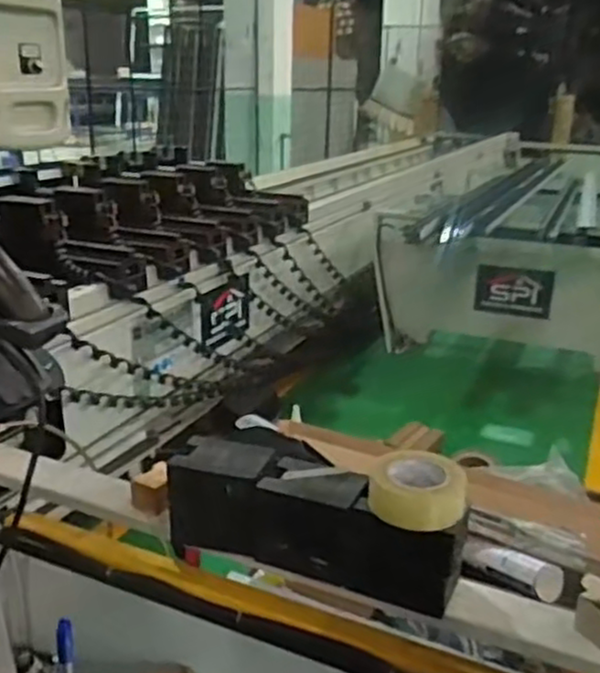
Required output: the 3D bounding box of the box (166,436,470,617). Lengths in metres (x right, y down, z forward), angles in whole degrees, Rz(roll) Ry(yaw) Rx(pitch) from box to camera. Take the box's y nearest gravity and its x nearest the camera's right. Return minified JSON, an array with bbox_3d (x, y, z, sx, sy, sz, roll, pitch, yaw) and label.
[{"bbox_3d":[0.017,0.267,1.051,0.429,0.155,0.106,11,22,25],"label":"box"}]

